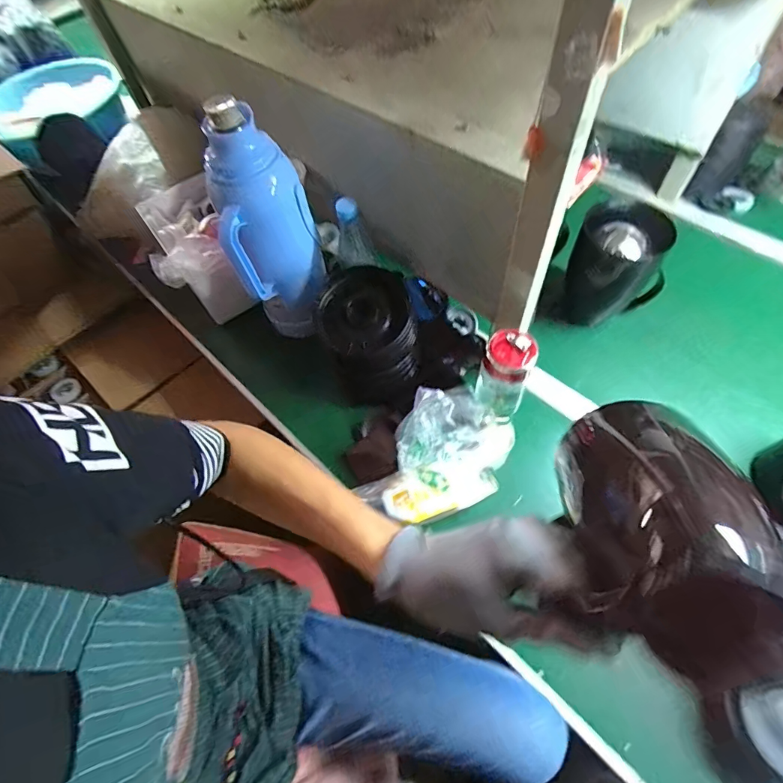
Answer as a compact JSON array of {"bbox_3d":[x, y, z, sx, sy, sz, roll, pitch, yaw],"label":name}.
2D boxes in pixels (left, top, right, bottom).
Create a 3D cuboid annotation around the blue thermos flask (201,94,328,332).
[{"bbox_3d":[-0.182,-0.225,0.652,0.136,0.351,0.098,-19,60,-7],"label":"blue thermos flask"}]

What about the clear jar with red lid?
[{"bbox_3d":[0.156,-0.015,0.606,0.067,0.149,0.065,-2,59,3],"label":"clear jar with red lid"}]

